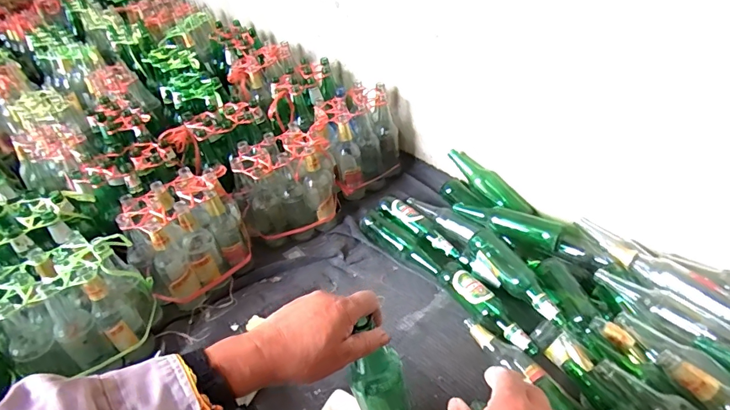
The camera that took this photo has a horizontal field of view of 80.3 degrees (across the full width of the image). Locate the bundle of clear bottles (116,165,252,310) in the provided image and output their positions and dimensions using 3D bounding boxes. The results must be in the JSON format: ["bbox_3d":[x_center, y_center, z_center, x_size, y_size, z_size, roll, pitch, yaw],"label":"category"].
[{"bbox_3d":[-0.420,0.081,1.058,0.266,0.246,0.180,-31,50,-25],"label":"bundle of clear bottles"}]

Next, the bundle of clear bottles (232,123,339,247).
[{"bbox_3d":[-0.194,-0.051,1.151,0.266,0.238,0.171,-24,47,-19],"label":"bundle of clear bottles"}]

